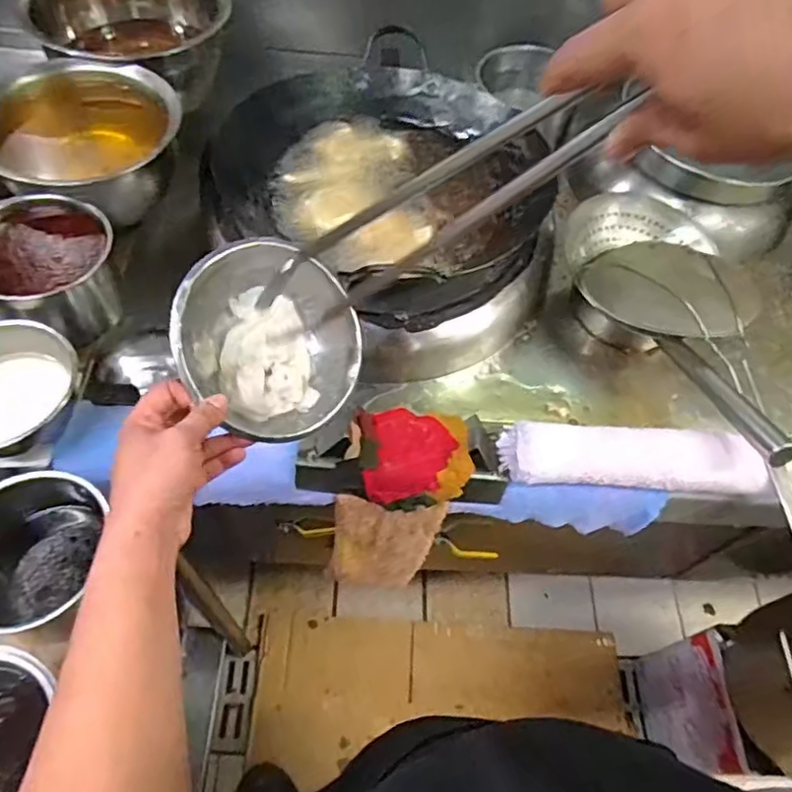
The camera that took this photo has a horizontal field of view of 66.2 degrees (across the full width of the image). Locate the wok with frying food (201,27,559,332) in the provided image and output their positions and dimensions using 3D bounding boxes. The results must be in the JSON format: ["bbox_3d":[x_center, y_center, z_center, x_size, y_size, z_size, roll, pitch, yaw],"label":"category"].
[{"bbox_3d":[-0.024,-0.295,0.866,0.369,0.134,0.413,-30,65,-21],"label":"wok with frying food"}]

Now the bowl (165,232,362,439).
[{"bbox_3d":[-0.112,-0.051,0.533,0.175,0.072,0.175,5,79,-26],"label":"bowl"}]

